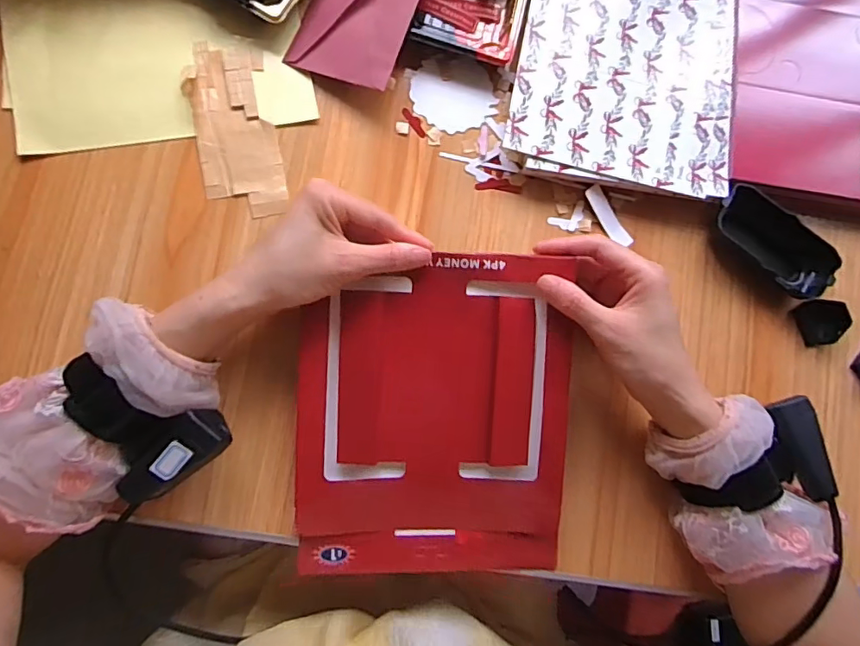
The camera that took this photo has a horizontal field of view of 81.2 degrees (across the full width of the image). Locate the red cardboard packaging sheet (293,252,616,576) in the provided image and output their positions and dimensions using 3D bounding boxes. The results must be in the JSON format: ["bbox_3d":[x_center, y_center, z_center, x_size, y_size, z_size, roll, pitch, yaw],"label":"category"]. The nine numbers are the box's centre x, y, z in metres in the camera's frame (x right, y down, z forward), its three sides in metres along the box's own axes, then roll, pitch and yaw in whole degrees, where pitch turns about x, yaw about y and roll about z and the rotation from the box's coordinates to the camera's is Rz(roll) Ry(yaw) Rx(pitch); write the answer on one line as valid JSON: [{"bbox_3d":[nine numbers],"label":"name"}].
[{"bbox_3d":[0.005,0.068,0.365,0.193,0.014,0.231,2,93,-4],"label":"red cardboard packaging sheet"}]

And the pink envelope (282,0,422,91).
[{"bbox_3d":[-0.044,-0.279,0.408,0.088,0.008,0.176,21,87,13],"label":"pink envelope"}]

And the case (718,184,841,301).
[{"bbox_3d":[0.292,-0.070,0.426,0.110,0.024,0.048,44,79,-1],"label":"case"}]

